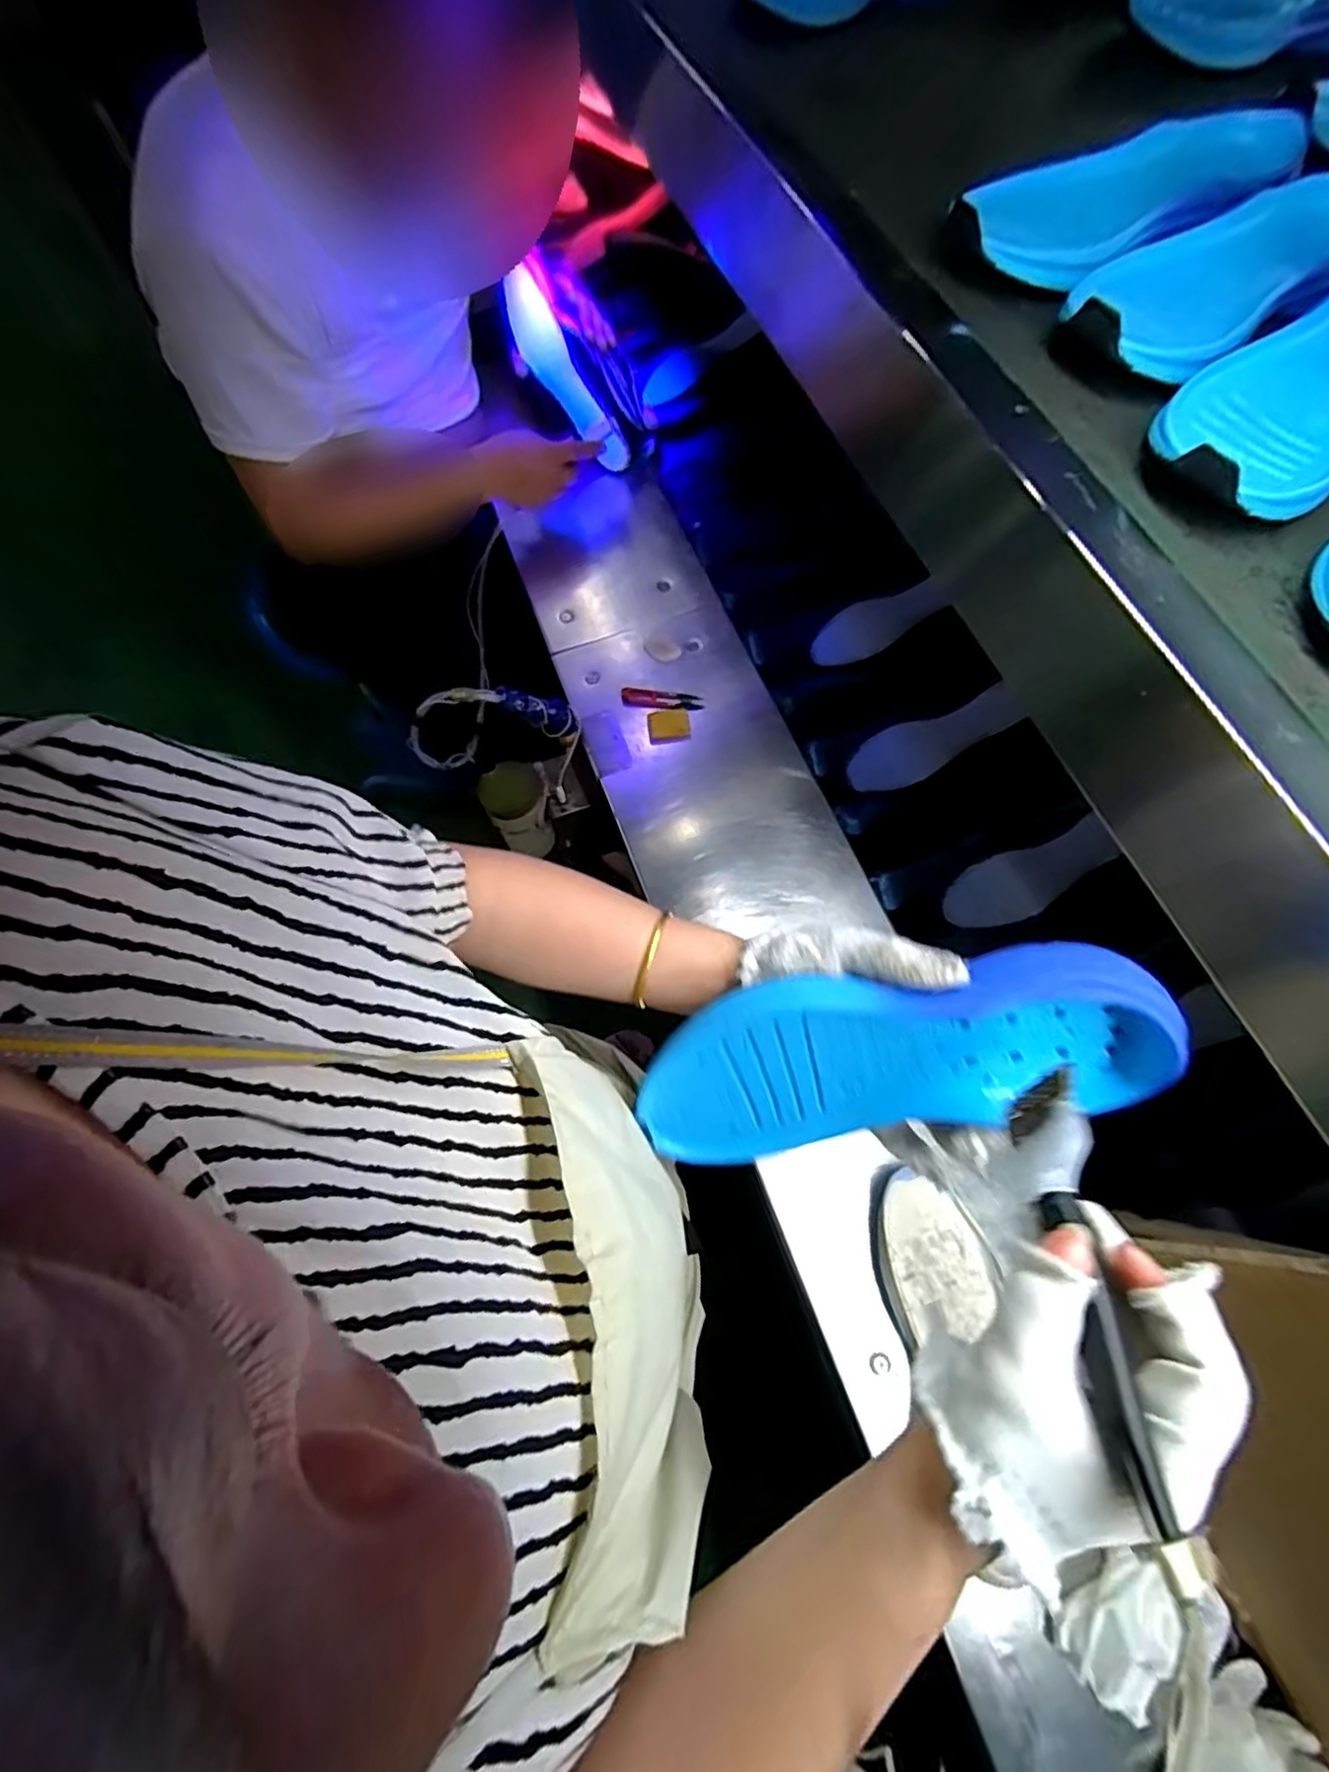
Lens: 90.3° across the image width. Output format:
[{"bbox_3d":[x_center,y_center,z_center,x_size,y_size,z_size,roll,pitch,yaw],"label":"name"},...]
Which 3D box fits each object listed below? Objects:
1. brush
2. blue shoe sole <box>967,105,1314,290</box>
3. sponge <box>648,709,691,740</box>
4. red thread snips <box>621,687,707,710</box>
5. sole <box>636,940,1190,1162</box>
[{"bbox_3d":[0.155,0.150,0.252,0.034,0.011,0.158,-16,44,30],"label":"brush"},{"bbox_3d":[0.311,-0.460,0.443,0.256,0.032,0.082,-27,71,-11],"label":"blue shoe sole"},{"bbox_3d":[0.005,-0.198,0.808,0.050,0.008,0.035,-10,70,-4],"label":"sponge"},{"bbox_3d":[-0.003,-0.232,0.824,0.102,0.005,0.028,7,69,3],"label":"red thread snips"},{"bbox_3d":[0.111,0.089,0.352,0.255,0.050,0.092,-16,108,15],"label":"sole"}]

